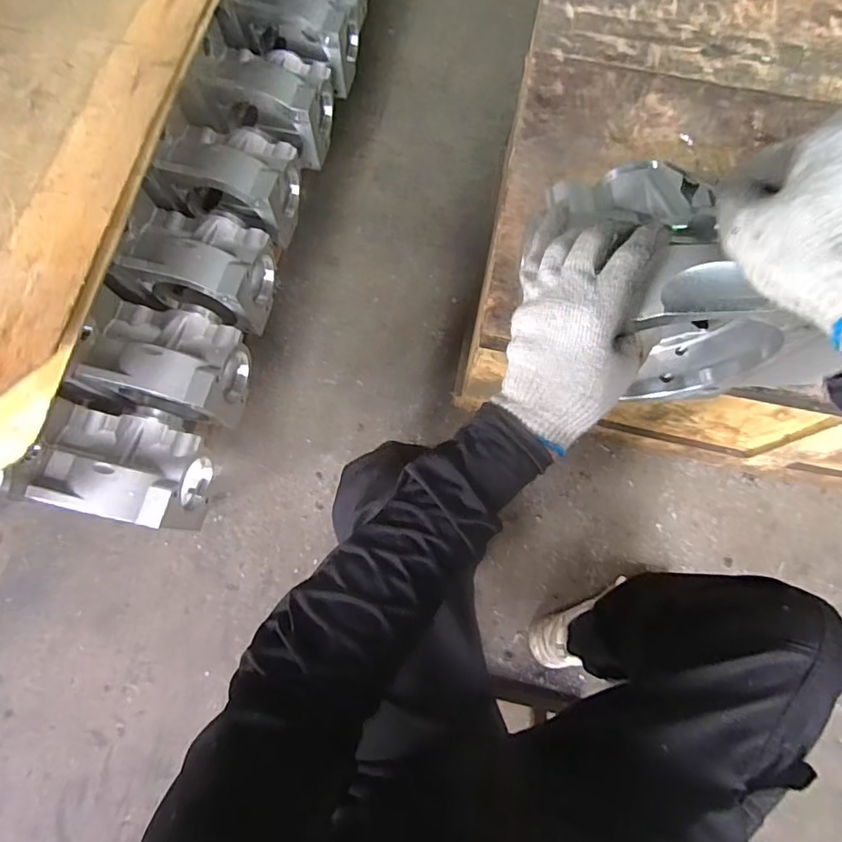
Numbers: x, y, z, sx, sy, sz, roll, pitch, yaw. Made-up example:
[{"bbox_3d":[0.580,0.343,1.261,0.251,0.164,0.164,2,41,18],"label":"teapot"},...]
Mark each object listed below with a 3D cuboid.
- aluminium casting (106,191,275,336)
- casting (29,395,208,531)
[{"bbox_3d":[-0.328,-0.237,0.804,0.192,0.123,0.155,8,75,1],"label":"aluminium casting"},{"bbox_3d":[-0.398,0.062,0.728,0.185,0.121,0.156,5,75,0],"label":"casting"}]

